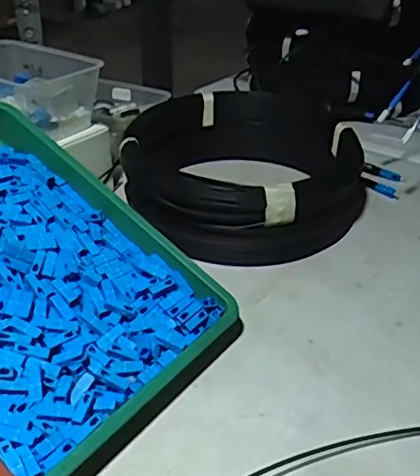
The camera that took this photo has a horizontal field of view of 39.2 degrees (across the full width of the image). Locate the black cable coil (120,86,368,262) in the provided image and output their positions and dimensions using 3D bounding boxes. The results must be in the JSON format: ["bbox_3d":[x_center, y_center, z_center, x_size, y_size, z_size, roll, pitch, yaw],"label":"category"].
[{"bbox_3d":[0.042,-0.074,0.673,0.241,0.093,0.259,0,33,0],"label":"black cable coil"}]

